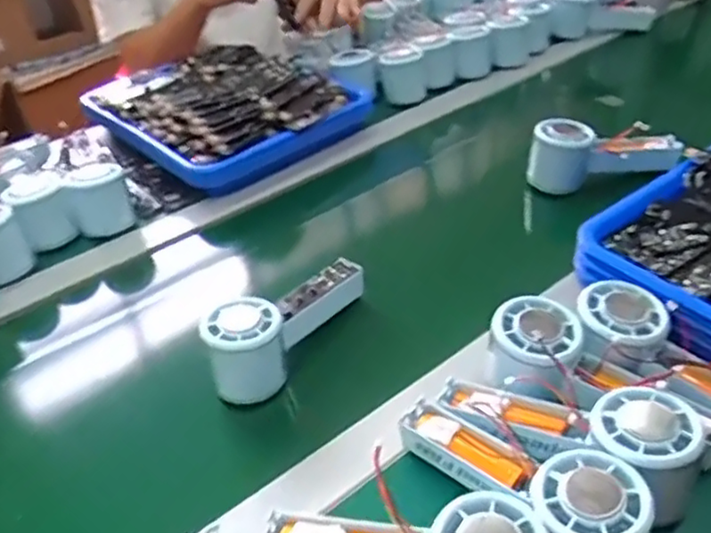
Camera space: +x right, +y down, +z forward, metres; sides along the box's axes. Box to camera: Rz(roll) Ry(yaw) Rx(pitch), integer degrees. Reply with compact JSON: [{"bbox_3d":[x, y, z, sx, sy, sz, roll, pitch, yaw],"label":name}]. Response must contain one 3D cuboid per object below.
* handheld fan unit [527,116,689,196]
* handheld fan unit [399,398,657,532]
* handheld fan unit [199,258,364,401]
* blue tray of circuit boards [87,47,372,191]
[{"bbox_3d":[0.251,-0.121,0.656,0.158,0.056,0.055,-10,37,-5],"label":"handheld fan unit"},{"bbox_3d":[0.091,0.128,0.367,0.058,0.058,0.152,-34,33,-31],"label":"handheld fan unit"},{"bbox_3d":[-0.054,0.037,0.500,0.046,0.067,0.152,19,44,30],"label":"handheld fan unit"},{"bbox_3d":[-0.164,-0.206,0.809,0.254,0.054,0.303,-32,44,-29],"label":"blue tray of circuit boards"}]

